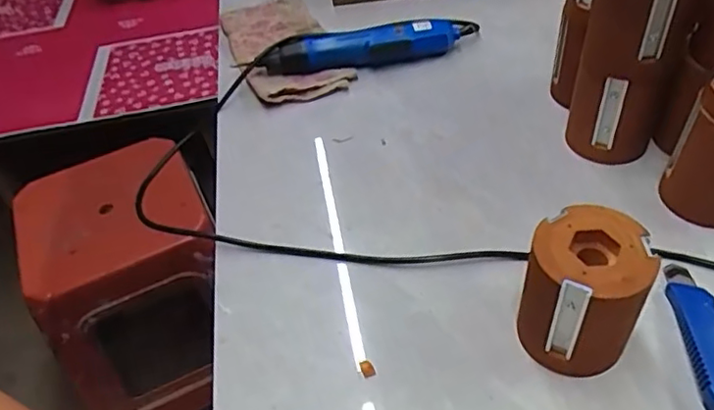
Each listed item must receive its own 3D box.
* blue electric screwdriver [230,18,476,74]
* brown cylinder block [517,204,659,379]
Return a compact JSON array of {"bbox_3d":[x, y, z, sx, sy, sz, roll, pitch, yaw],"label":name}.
[{"bbox_3d":[0.007,-0.194,0.740,0.275,0.047,0.035,-11,46,-3],"label":"blue electric screwdriver"},{"bbox_3d":[0.160,0.063,0.433,0.080,0.102,0.079,14,49,19],"label":"brown cylinder block"}]

